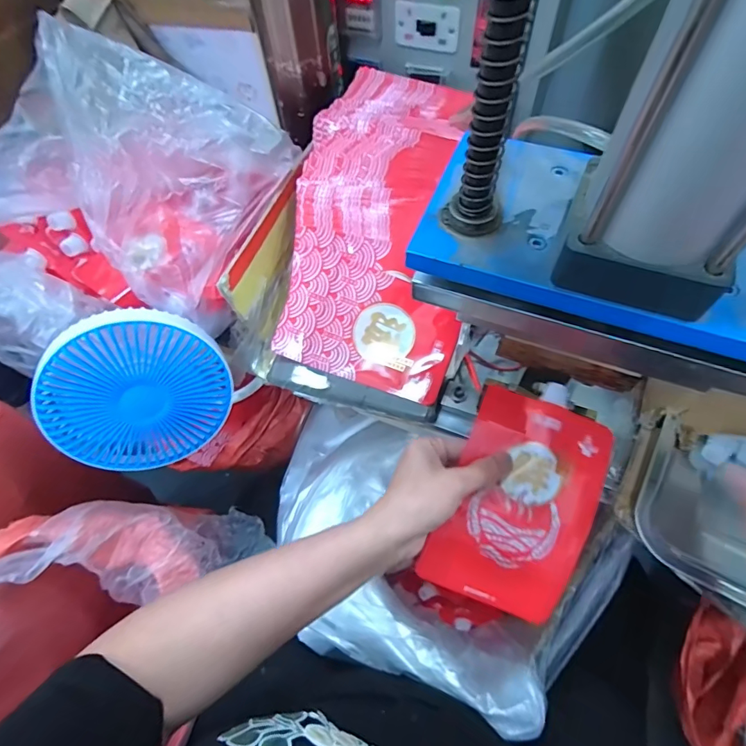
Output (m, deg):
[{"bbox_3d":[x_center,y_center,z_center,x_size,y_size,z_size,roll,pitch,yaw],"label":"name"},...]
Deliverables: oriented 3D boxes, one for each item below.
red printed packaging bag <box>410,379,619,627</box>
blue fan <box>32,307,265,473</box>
[{"bbox_3d":[0.124,0.102,0.367,0.113,0.019,0.182,23,85,3],"label":"red printed packaging bag"},{"bbox_3d":[-0.221,0.020,0.438,0.159,0.180,0.057,-39,39,-4],"label":"blue fan"}]

